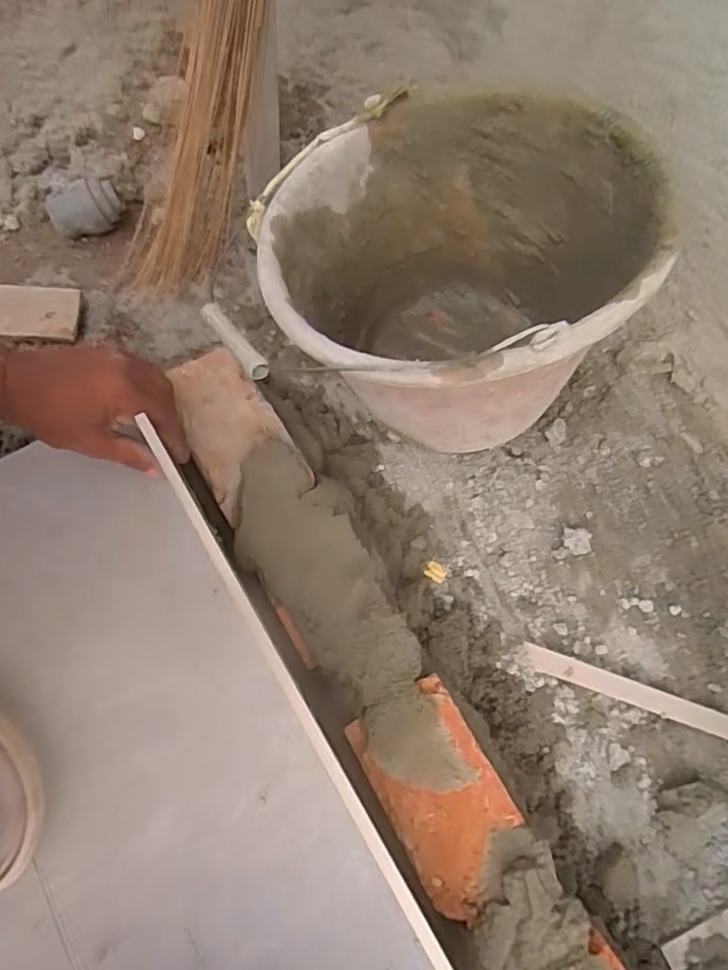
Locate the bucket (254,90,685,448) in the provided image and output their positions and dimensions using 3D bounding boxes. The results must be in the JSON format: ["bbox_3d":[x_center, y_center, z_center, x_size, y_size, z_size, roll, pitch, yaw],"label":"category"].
[{"bbox_3d":[0.070,-0.148,0.510,0.257,0.221,0.277,1,67,-2],"label":"bucket"}]

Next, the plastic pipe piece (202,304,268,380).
[{"bbox_3d":[-0.090,-0.102,0.419,0.013,0.009,0.074,-33,72,-15],"label":"plastic pipe piece"}]

